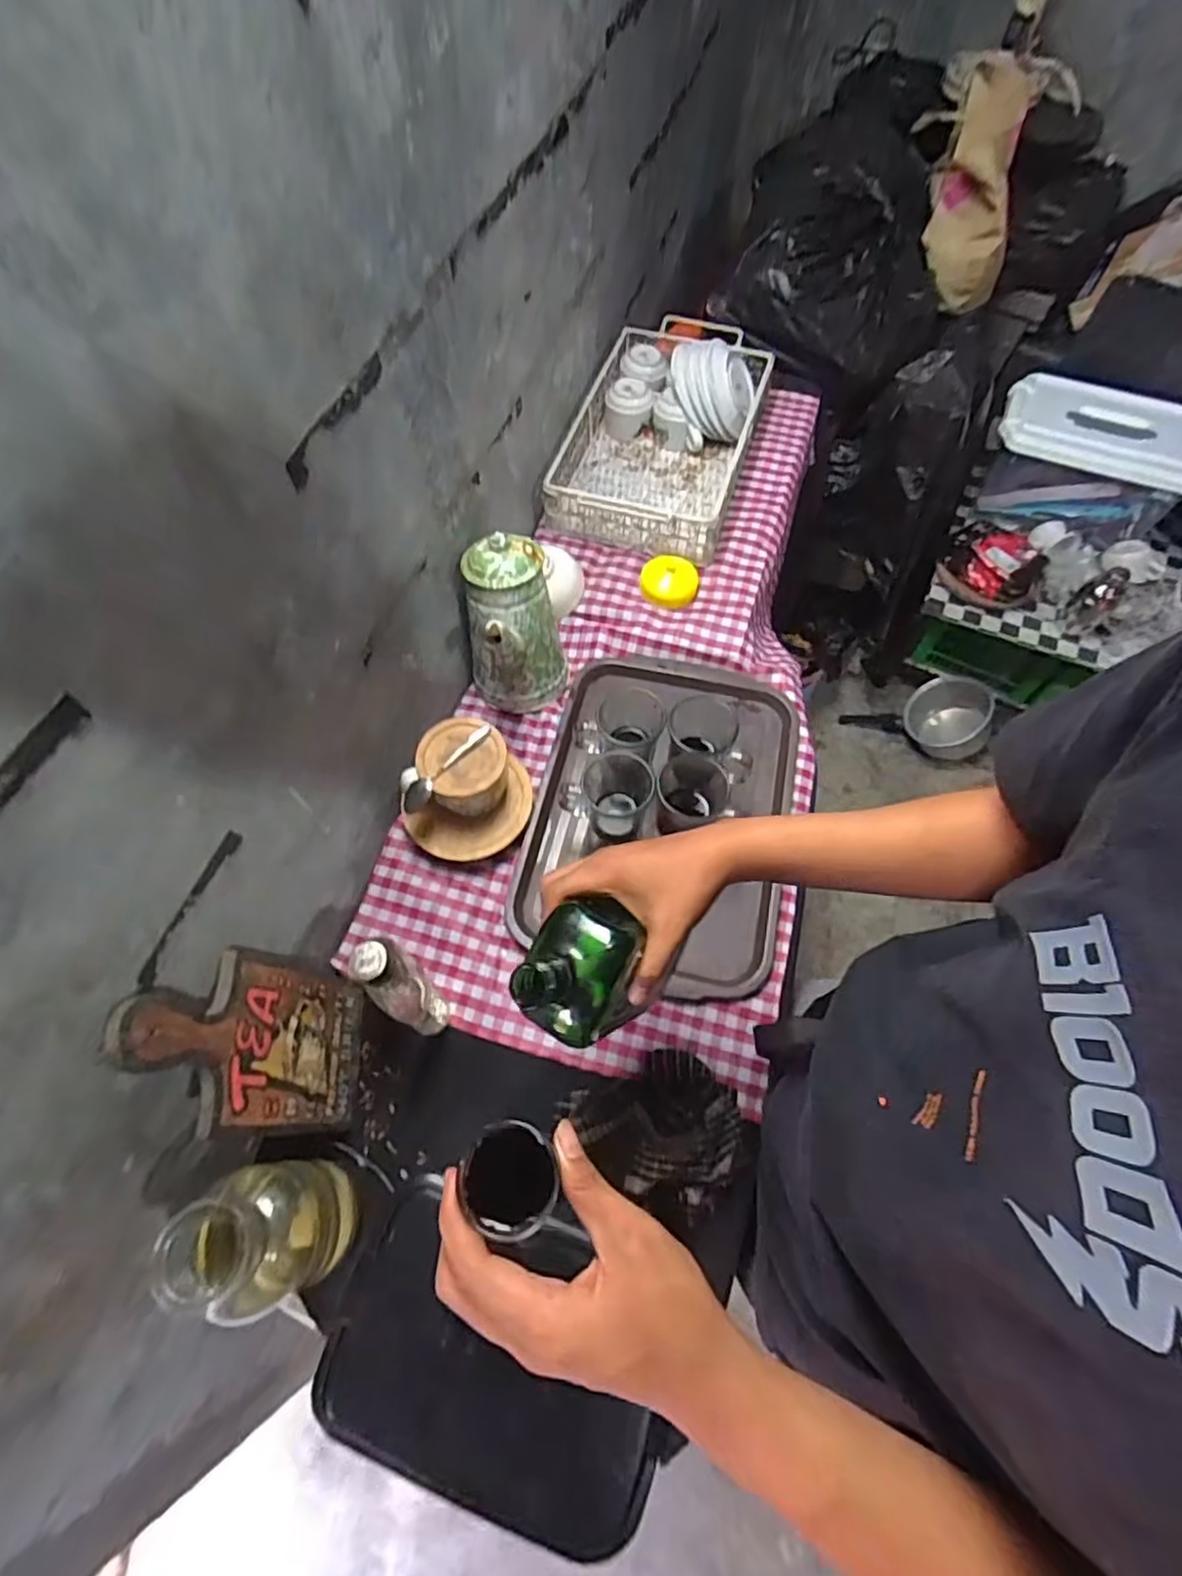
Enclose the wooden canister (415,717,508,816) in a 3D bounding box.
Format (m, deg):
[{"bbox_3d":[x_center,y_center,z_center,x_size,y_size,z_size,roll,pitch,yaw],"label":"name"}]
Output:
[{"bbox_3d":[-0.146,-0.023,0.757,0.093,0.070,0.100,0,63,1],"label":"wooden canister"}]

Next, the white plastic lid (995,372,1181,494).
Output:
[{"bbox_3d":[1.084,-0.752,1.363,0.398,0.034,0.195,27,84,16],"label":"white plastic lid"}]

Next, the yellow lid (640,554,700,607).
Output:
[{"bbox_3d":[0.114,-0.301,0.926,0.082,0.038,0.072,1,63,1],"label":"yellow lid"}]

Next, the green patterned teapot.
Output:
[{"bbox_3d":[-0.095,-0.191,0.804,0.119,0.195,0.133,-8,63,-3],"label":"green patterned teapot"}]

